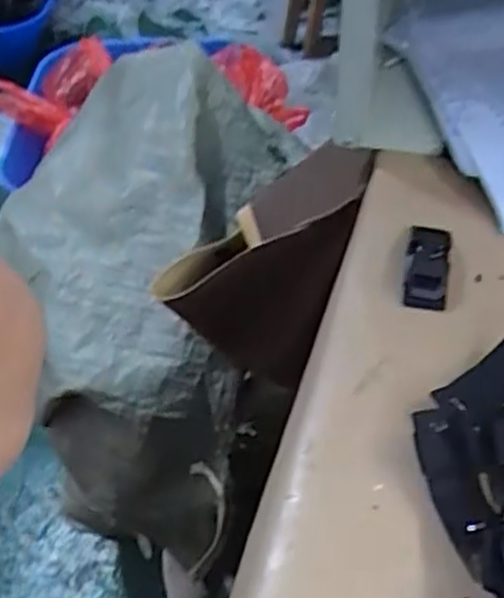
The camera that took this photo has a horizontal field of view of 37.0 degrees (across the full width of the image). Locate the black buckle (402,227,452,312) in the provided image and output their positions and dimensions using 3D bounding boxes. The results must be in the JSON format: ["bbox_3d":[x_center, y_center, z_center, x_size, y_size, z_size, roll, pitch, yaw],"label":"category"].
[{"bbox_3d":[0.105,-0.022,0.452,0.025,0.015,0.060,8,46,11],"label":"black buckle"}]

